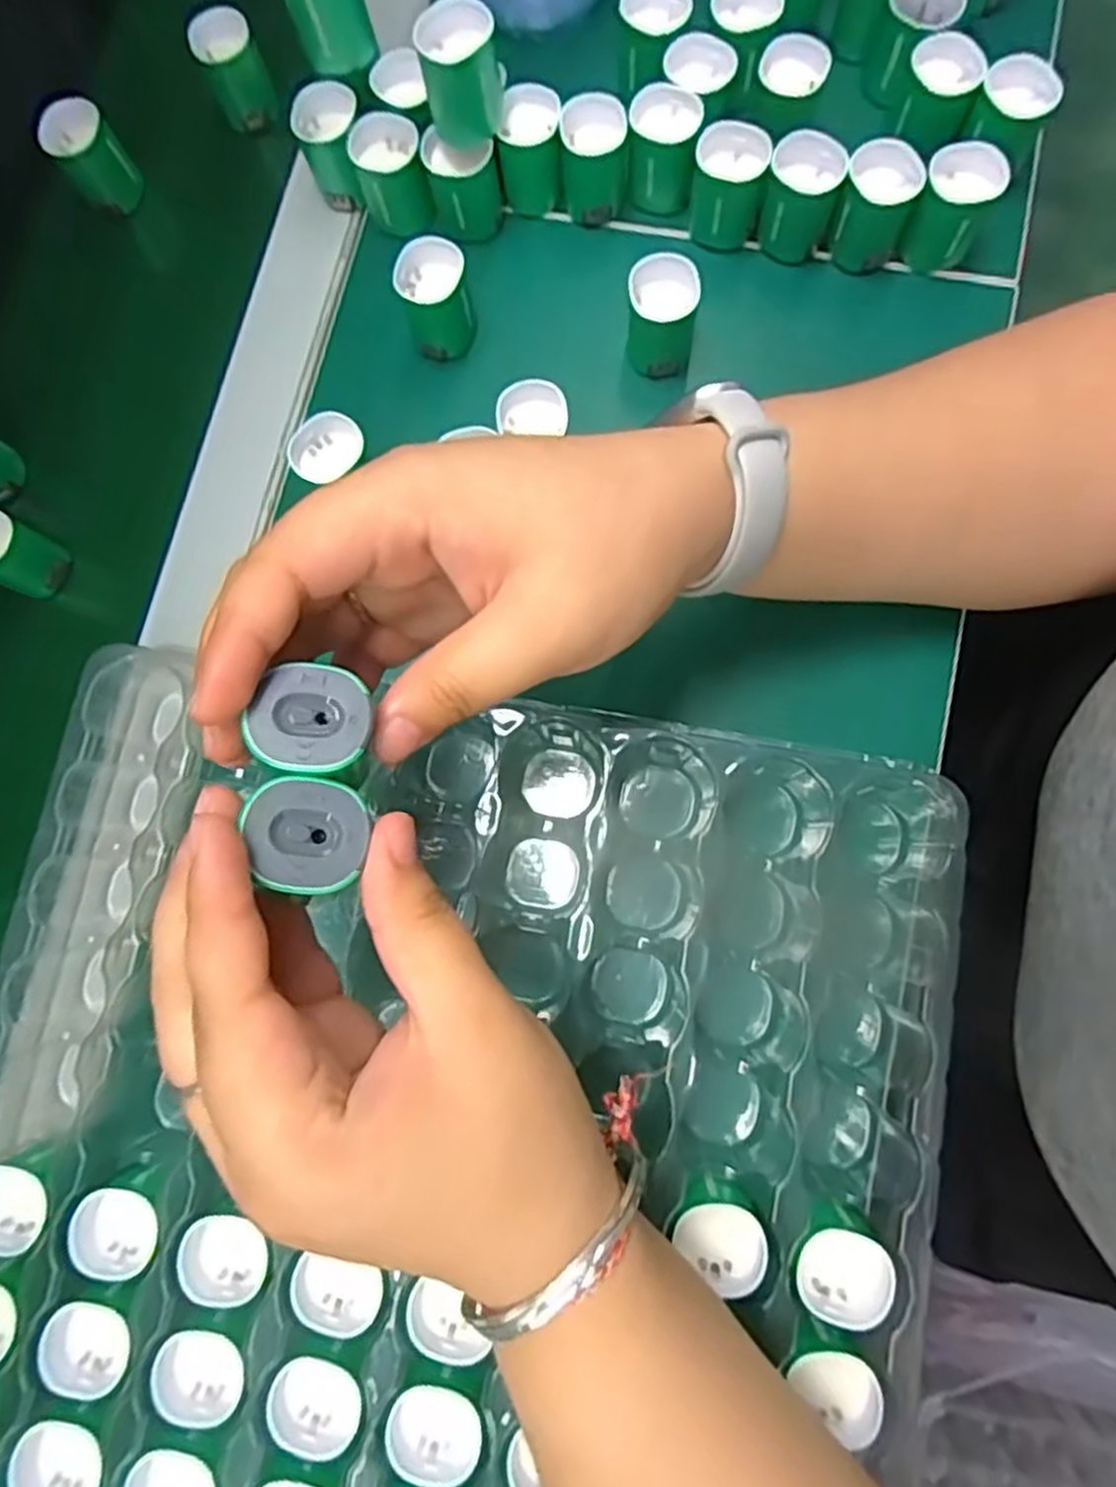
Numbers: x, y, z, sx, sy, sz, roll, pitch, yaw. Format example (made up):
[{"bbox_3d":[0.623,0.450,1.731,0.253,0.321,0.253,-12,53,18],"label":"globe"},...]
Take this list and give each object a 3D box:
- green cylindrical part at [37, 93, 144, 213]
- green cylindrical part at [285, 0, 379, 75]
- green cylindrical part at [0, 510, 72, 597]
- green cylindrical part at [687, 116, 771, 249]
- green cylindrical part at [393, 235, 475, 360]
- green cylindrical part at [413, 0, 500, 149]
[{"bbox_3d":[-0.225,-0.283,0.367,0.031,0.039,0.026,-37,81,-5],"label":"green cylindrical part"},{"bbox_3d":[-0.095,-0.302,0.310,0.030,0.033,0.029,0,79,1],"label":"green cylindrical part"},{"bbox_3d":[-0.240,-0.083,0.333,0.029,0.034,0.028,0,79,1],"label":"green cylindrical part"},{"bbox_3d":[0.073,-0.239,0.328,0.029,0.035,0.029,0,79,1],"label":"green cylindrical part"},{"bbox_3d":[-0.053,-0.190,0.332,0.029,0.037,0.034,-9,79,0],"label":"green cylindrical part"},{"bbox_3d":[-0.040,-0.269,0.306,0.029,0.038,0.025,-8,79,0],"label":"green cylindrical part"}]

